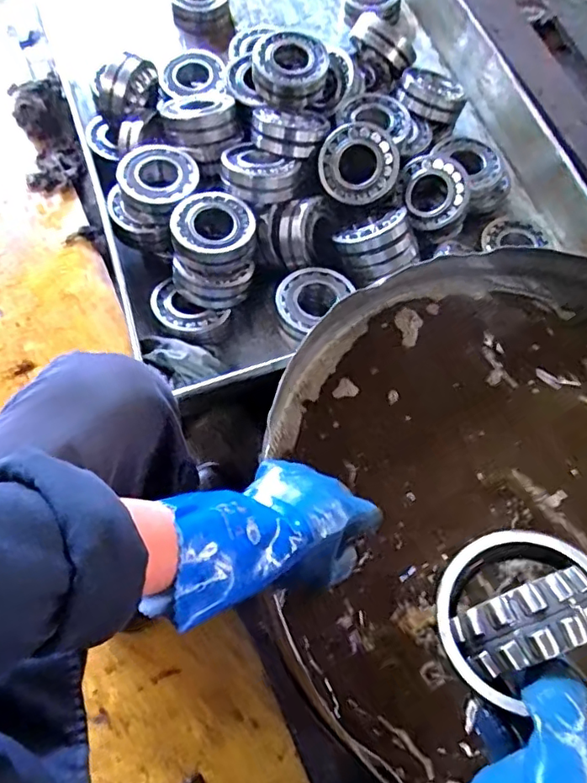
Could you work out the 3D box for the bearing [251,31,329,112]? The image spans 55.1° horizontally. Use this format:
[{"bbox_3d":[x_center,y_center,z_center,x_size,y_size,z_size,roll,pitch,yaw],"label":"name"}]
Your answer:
[{"bbox_3d":[-0.006,-0.495,0.875,0.114,0.052,0.114,2,67,-2],"label":"bearing"}]

